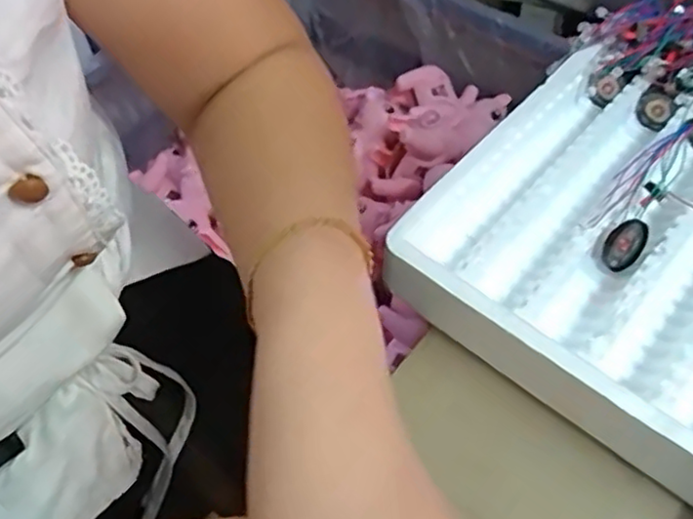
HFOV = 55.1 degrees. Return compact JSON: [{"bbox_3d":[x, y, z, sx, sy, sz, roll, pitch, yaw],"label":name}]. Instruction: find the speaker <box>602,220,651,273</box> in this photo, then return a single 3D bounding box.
[{"bbox_3d":[0.140,-0.008,0.335,0.026,0.027,0.006,-41,38,6],"label":"speaker"}]

